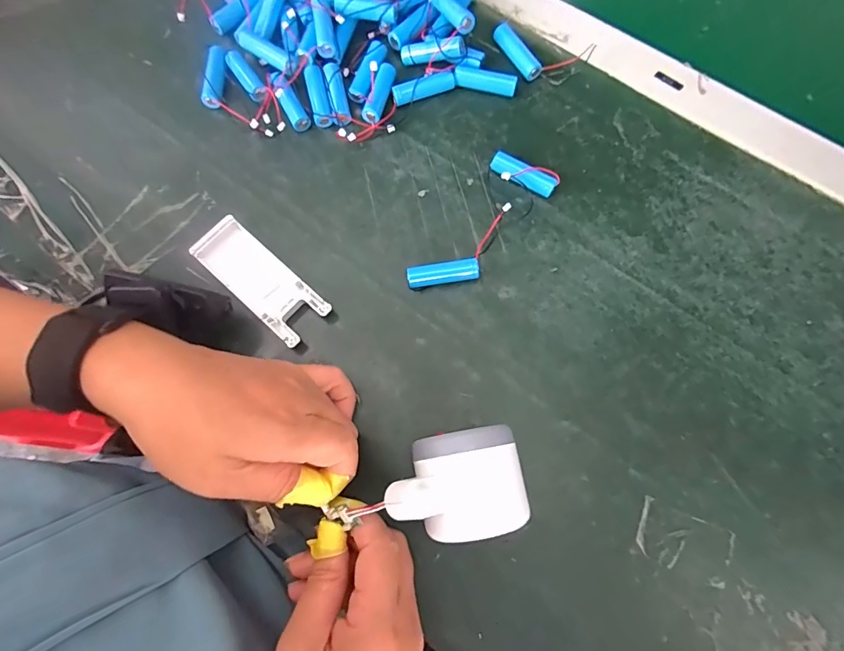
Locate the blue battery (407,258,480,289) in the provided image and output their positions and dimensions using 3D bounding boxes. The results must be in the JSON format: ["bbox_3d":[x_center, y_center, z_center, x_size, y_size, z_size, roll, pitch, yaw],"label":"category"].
[{"bbox_3d":[0.015,-0.036,0.316,0.049,0.015,0.014,-9,76,-1],"label":"blue battery"}]

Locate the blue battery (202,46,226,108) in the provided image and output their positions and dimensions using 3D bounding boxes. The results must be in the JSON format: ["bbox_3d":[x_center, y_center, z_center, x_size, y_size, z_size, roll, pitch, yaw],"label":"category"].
[{"bbox_3d":[-0.167,-0.200,0.364,0.017,0.013,0.049,0,76,1],"label":"blue battery"}]

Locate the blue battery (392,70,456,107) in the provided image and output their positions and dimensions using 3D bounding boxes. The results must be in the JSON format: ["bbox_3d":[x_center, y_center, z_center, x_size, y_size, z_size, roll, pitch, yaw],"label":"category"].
[{"bbox_3d":[0.001,-0.187,0.354,0.050,0.014,0.011,-21,76,-4],"label":"blue battery"}]

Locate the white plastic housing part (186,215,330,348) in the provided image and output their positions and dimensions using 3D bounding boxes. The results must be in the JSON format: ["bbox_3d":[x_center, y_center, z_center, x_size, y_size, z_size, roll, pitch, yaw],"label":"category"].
[{"bbox_3d":[-0.113,-0.032,0.318,0.103,0.012,0.039,41,80,10],"label":"white plastic housing part"}]

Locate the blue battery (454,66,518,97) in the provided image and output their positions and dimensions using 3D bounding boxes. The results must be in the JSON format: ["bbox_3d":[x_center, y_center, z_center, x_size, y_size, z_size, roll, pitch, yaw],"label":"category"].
[{"bbox_3d":[0.050,-0.195,0.359,0.049,0.014,0.012,12,76,4],"label":"blue battery"}]

